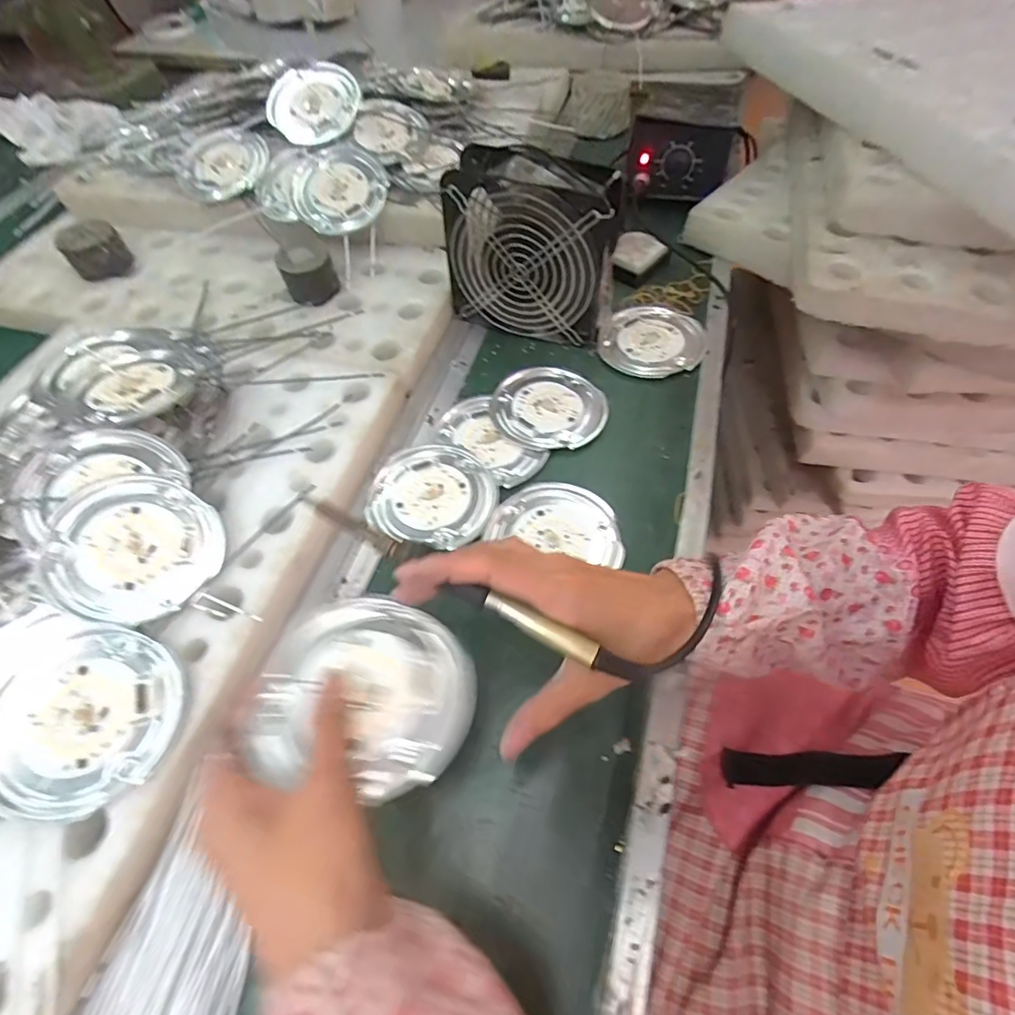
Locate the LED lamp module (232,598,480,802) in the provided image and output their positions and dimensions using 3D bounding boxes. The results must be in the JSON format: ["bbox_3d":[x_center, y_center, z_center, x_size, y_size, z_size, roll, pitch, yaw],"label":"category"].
[{"bbox_3d":[-0.072,0.092,0.263,0.106,0.013,0.093,9,58,8],"label":"LED lamp module"}]

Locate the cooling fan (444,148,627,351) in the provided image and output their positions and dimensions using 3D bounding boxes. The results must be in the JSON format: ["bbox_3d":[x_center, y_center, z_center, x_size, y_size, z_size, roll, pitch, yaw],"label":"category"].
[{"bbox_3d":[0.020,-0.239,0.475,0.148,0.152,0.049,18,60,13],"label":"cooling fan"}]

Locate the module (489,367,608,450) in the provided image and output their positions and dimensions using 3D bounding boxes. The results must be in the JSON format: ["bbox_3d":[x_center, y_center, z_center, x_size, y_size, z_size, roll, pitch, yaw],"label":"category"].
[{"bbox_3d":[0.038,-0.093,0.470,0.103,0.008,0.095,-1,57,2],"label":"module"}]

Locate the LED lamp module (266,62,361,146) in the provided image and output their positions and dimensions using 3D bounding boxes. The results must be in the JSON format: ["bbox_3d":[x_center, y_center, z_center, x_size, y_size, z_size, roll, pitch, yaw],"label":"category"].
[{"bbox_3d":[-0.223,-0.467,0.587,0.101,0.013,0.102,21,88,2],"label":"LED lamp module"}]

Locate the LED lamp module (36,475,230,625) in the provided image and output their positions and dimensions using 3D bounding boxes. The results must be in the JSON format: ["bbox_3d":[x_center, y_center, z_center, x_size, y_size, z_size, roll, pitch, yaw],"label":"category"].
[{"bbox_3d":[-0.257,0.030,0.355,0.100,0.019,0.099,32,63,-5],"label":"LED lamp module"}]

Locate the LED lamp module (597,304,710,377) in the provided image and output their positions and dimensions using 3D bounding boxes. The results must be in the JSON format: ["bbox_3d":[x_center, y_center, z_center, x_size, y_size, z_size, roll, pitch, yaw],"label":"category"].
[{"bbox_3d":[0.147,-0.169,0.514,0.100,0.008,0.104,26,62,17],"label":"LED lamp module"}]

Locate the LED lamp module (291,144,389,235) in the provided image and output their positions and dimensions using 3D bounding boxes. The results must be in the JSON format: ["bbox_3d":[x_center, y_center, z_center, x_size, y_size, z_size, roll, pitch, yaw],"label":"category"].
[{"bbox_3d":[-0.185,-0.347,0.558,0.102,0.015,0.100,-40,86,-7],"label":"LED lamp module"}]

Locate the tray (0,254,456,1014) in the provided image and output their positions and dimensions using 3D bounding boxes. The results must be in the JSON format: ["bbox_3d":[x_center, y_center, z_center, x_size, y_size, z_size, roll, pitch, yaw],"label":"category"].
[{"bbox_3d":[-0.313,-0.012,0.407,0.403,0.050,0.727,13,59,10],"label":"tray"}]

